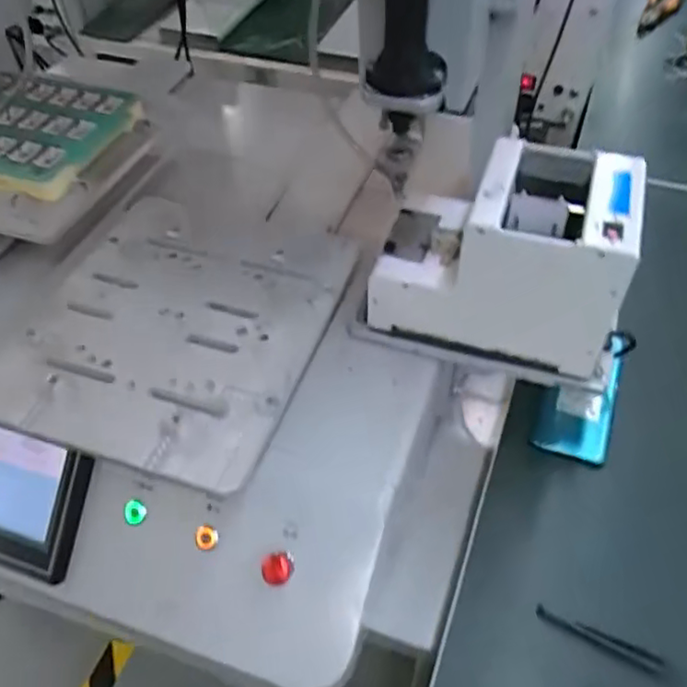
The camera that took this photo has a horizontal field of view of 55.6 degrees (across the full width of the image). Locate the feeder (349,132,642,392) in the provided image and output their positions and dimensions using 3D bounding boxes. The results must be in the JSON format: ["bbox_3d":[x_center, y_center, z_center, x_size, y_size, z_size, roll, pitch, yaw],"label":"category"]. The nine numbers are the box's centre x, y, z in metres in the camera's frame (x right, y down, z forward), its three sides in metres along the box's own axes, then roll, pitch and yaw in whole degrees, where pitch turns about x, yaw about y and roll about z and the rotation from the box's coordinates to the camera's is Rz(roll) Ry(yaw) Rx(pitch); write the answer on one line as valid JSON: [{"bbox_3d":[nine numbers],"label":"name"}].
[{"bbox_3d":[0.137,-0.080,0.572,0.202,0.168,0.132,14,52,10],"label":"feeder"}]

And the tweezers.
[{"bbox_3d":[0.202,0.234,0.517,0.097,0.017,0.013,21,53,15],"label":"tweezers"}]

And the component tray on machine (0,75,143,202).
[{"bbox_3d":[-0.358,-0.241,0.723,0.216,0.050,0.168,7,51,5],"label":"component tray on machine"}]

